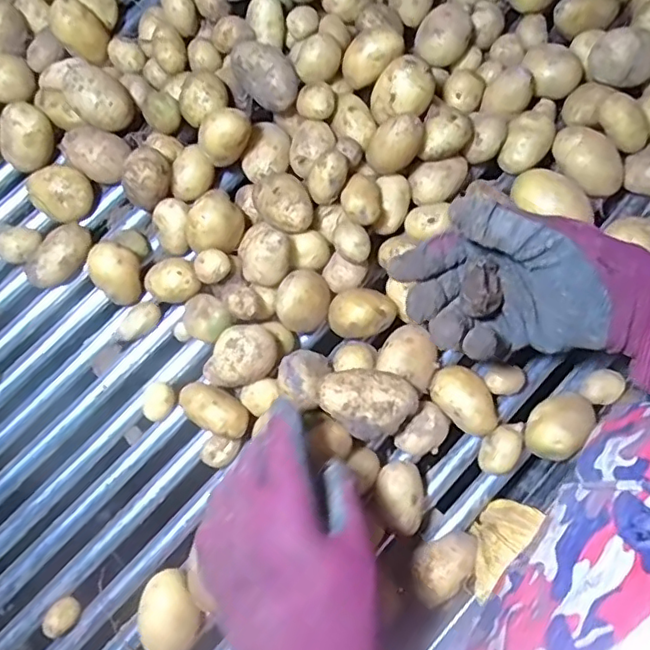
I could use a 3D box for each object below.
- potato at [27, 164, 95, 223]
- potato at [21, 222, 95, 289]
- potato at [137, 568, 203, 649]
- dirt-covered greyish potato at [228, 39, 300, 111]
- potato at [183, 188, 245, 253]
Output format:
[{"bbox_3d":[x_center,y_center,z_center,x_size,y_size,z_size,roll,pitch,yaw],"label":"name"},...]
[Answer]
[{"bbox_3d":[-0.221,-0.111,0.493,0.044,0.029,0.043,0,79,1],"label":"potato"},{"bbox_3d":[-0.218,-0.055,0.486,0.060,0.027,0.038,-37,81,-5],"label":"potato"},{"bbox_3d":[-0.112,0.207,0.423,0.041,0.038,0.054,-27,79,-2],"label":"potato"},{"bbox_3d":[-0.047,-0.201,0.475,0.033,0.046,0.059,-40,80,-4],"label":"dirt-covered greyish potato"},{"bbox_3d":[-0.086,-0.078,0.458,0.034,0.035,0.047,26,82,8],"label":"potato"}]

